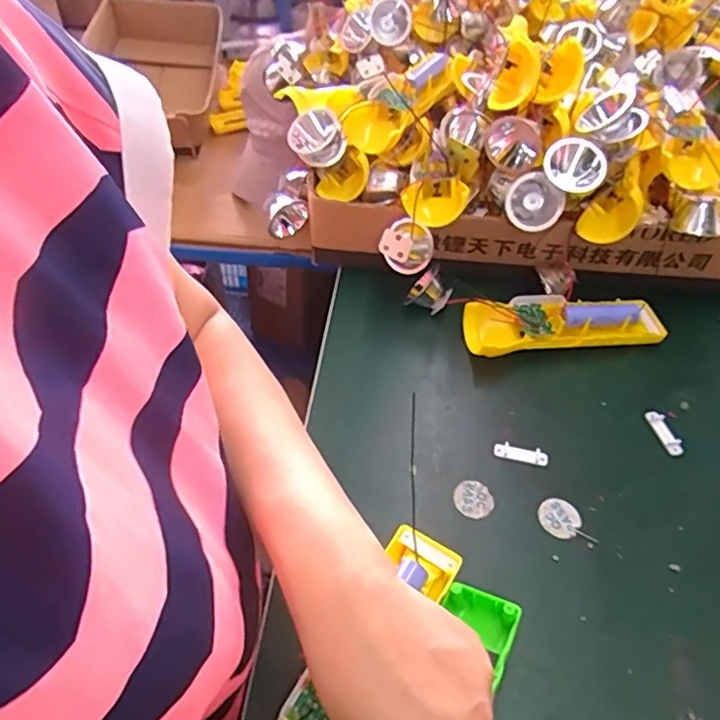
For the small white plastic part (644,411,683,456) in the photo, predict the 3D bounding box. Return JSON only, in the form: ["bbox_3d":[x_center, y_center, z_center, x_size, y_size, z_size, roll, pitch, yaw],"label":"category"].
[{"bbox_3d":[0.227,0.054,0.436,0.012,0.005,0.038,-9,50,-9],"label":"small white plastic part"}]

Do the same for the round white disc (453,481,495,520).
[{"bbox_3d":[0.077,0.094,0.395,0.024,0.004,0.027,-23,58,-11],"label":"round white disc"}]

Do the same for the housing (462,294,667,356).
[{"bbox_3d":[0.170,-0.030,0.489,0.160,0.032,0.047,-6,50,-7],"label":"housing"}]

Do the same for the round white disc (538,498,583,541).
[{"bbox_3d":[0.133,0.104,0.389,0.027,0.004,0.026,1,49,-1],"label":"round white disc"}]

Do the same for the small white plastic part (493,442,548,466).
[{"bbox_3d":[0.115,0.067,0.419,0.038,0.005,0.010,11,50,8],"label":"small white plastic part"}]

